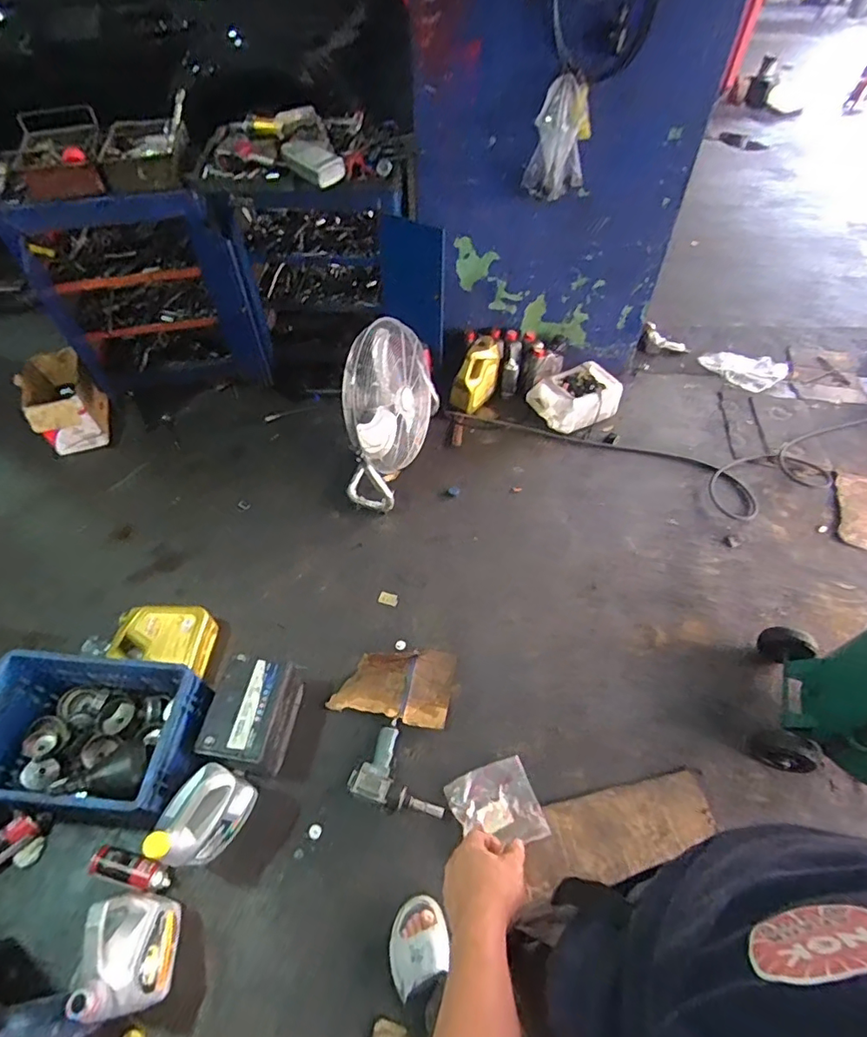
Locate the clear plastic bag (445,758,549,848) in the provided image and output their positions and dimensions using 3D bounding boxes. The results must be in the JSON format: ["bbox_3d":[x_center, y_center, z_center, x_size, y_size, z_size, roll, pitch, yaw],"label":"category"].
[{"bbox_3d":[0.161,0.746,1.376,0.221,0.024,0.194,-11,47,-13],"label":"clear plastic bag"}]

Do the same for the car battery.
[{"bbox_3d":[-0.464,0.502,1.385,0.181,0.185,0.269,4,53,3],"label":"car battery"}]

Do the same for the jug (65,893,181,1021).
[{"bbox_3d":[-0.600,0.873,1.070,0.096,0.266,0.192,-5,53,-3],"label":"jug"}]

